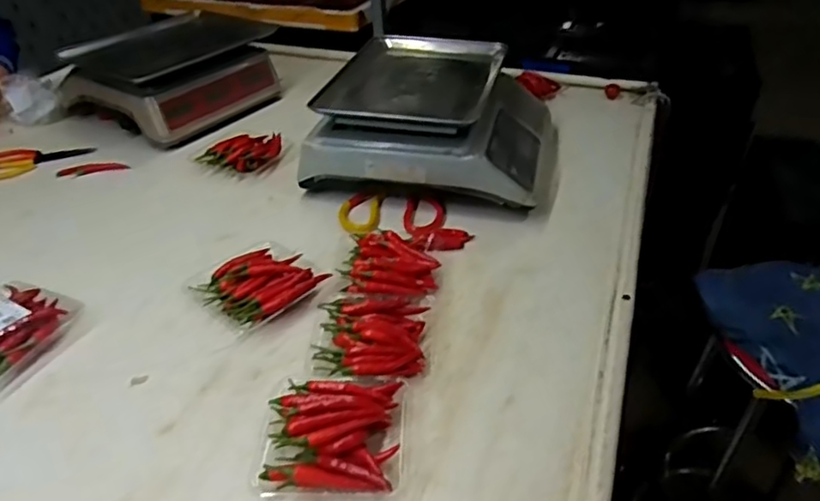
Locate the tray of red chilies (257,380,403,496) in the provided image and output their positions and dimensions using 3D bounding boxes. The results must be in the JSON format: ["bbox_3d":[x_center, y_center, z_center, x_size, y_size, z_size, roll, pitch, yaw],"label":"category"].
[{"bbox_3d":[-0.066,0.159,0.543,0.121,0.032,0.108,1,38,0],"label":"tray of red chilies"}]

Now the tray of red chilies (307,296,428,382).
[{"bbox_3d":[-0.042,0.090,0.642,0.113,0.030,0.129,1,38,0],"label":"tray of red chilies"}]

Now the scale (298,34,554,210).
[{"bbox_3d":[0.046,-0.208,0.958,0.332,0.120,0.340,9,38,10],"label":"scale"}]

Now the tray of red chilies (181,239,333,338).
[{"bbox_3d":[-0.176,0.031,0.718,0.118,0.030,0.128,31,47,33],"label":"tray of red chilies"}]

